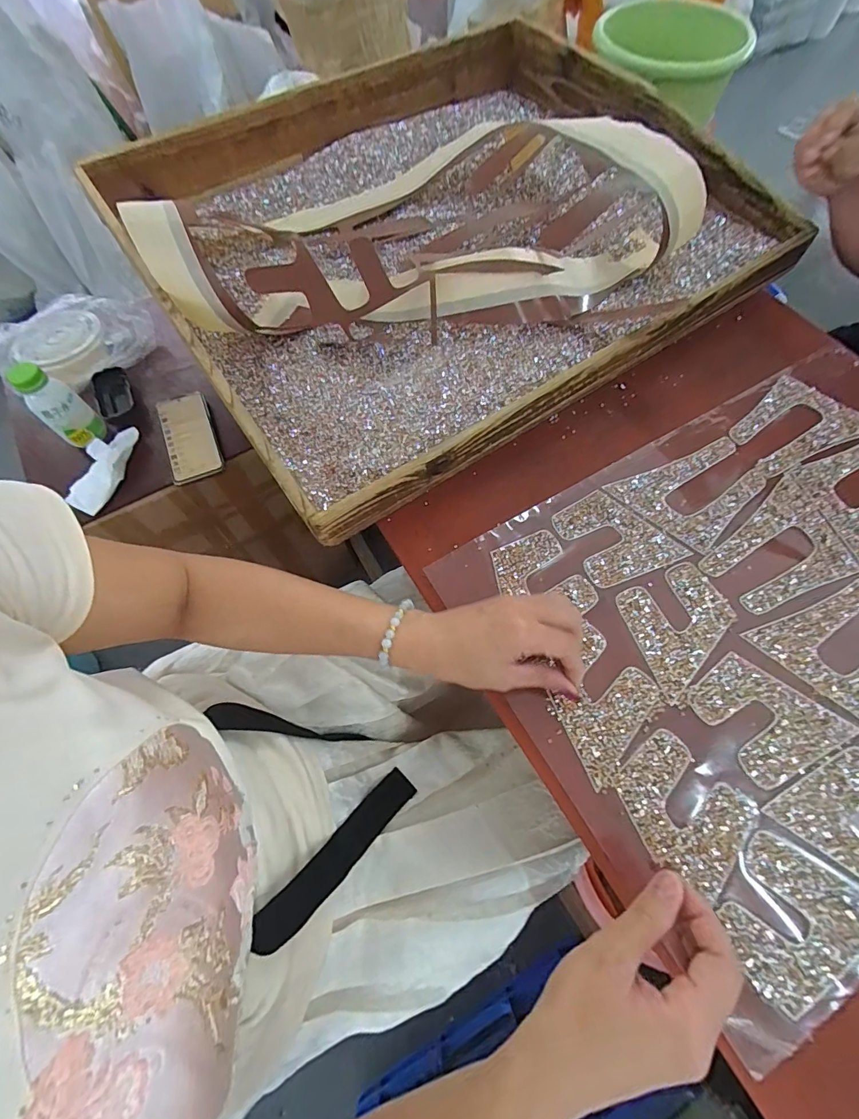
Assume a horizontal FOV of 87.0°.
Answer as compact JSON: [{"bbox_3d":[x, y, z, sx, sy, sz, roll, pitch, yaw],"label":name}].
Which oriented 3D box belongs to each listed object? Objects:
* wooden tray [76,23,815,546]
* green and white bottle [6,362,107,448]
[{"bbox_3d":[0.016,-0.438,0.568,0.707,0.112,0.605,-32,70,-13],"label":"wooden tray"},{"bbox_3d":[-0.538,-0.222,0.656,0.064,0.128,0.059,22,66,34],"label":"green and white bottle"}]

